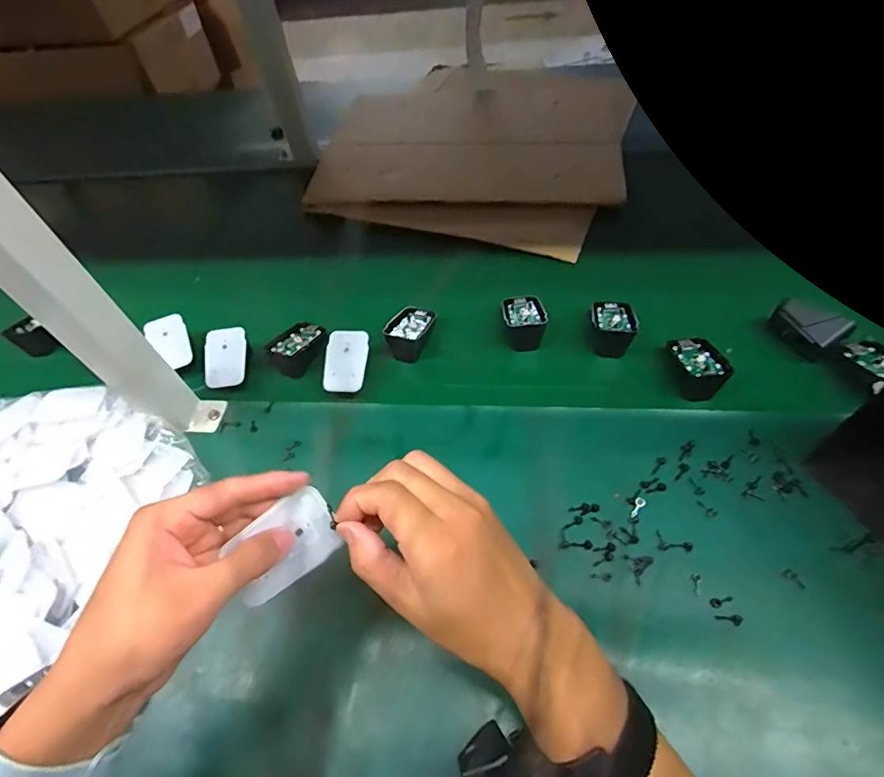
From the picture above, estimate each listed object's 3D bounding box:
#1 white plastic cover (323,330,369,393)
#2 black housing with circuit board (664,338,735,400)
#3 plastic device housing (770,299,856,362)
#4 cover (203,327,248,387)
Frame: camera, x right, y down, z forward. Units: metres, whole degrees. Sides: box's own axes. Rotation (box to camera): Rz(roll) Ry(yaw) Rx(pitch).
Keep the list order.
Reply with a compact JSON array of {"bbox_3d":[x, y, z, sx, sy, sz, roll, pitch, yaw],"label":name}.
[{"bbox_3d":[-0.104,-0.030,0.511,0.044,0.004,0.068,2,77,1],"label":"white plastic cover"},{"bbox_3d":[0.258,-0.023,0.482,0.049,0.038,0.070,-5,55,2],"label":"black housing with circuit board"},{"bbox_3d":[0.380,-0.065,0.492,0.038,0.035,0.065,-34,59,-17],"label":"plastic device housing"},{"bbox_3d":[-0.244,-0.035,0.532,0.046,0.005,0.072,-6,71,-4],"label":"cover"}]

